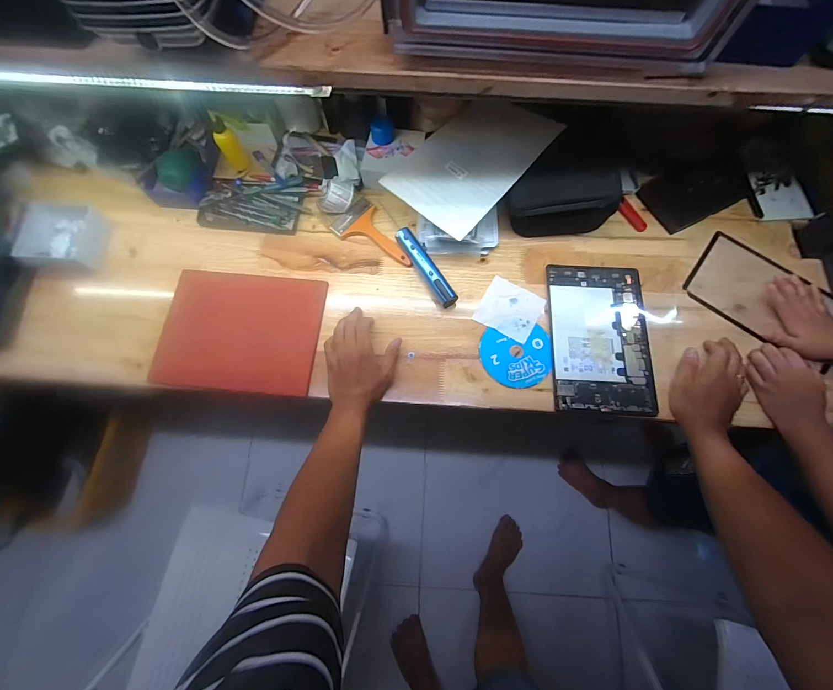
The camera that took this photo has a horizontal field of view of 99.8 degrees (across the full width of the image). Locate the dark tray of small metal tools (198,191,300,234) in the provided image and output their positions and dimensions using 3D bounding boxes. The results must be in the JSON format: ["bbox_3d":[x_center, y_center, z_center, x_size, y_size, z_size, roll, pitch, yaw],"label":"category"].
[{"bbox_3d":[-0.301,-0.247,0.631,0.176,0.026,0.076,5,74,2],"label":"dark tray of small metal tools"}]

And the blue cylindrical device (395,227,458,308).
[{"bbox_3d":[0.016,-0.133,0.595,0.027,0.022,0.159,-31,76,-9],"label":"blue cylindrical device"}]

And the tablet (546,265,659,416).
[{"bbox_3d":[0.296,-0.016,0.569,0.154,0.011,0.247,3,74,1],"label":"tablet"}]

